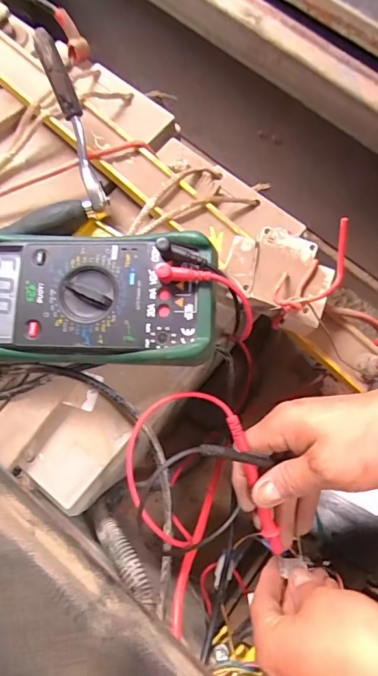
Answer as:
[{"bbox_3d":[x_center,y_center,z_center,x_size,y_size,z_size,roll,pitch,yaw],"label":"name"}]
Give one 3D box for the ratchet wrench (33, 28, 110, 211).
[{"bbox_3d":[-0.097,-0.180,0.374,0.018,0.025,0.141,-19,108,-7],"label":"ratchet wrench"}]

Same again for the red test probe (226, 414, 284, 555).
[{"bbox_3d":[0.048,0.109,0.331,0.010,0.011,0.110,-19,98,-7],"label":"red test probe"}]

